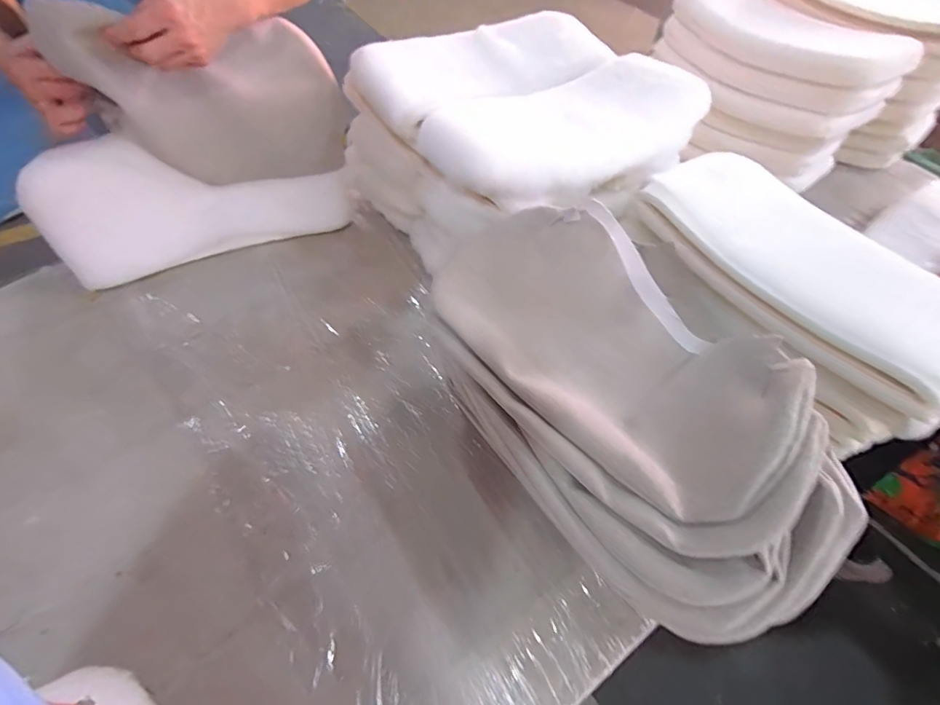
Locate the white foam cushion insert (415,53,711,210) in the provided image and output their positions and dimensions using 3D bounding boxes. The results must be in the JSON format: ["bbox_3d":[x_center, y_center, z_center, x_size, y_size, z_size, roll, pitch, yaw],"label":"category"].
[{"bbox_3d":[0.153,-0.353,0.729,0.424,0.085,0.213,-26,59,-21],"label":"white foam cushion insert"}]

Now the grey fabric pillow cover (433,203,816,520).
[{"bbox_3d":[0.158,-0.013,0.529,0.248,0.103,0.395,-35,63,-25],"label":"grey fabric pillow cover"}]

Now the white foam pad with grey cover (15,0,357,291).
[{"bbox_3d":[-0.438,-0.330,0.740,0.484,0.374,0.097,-21,58,-17],"label":"white foam pad with grey cover"}]

